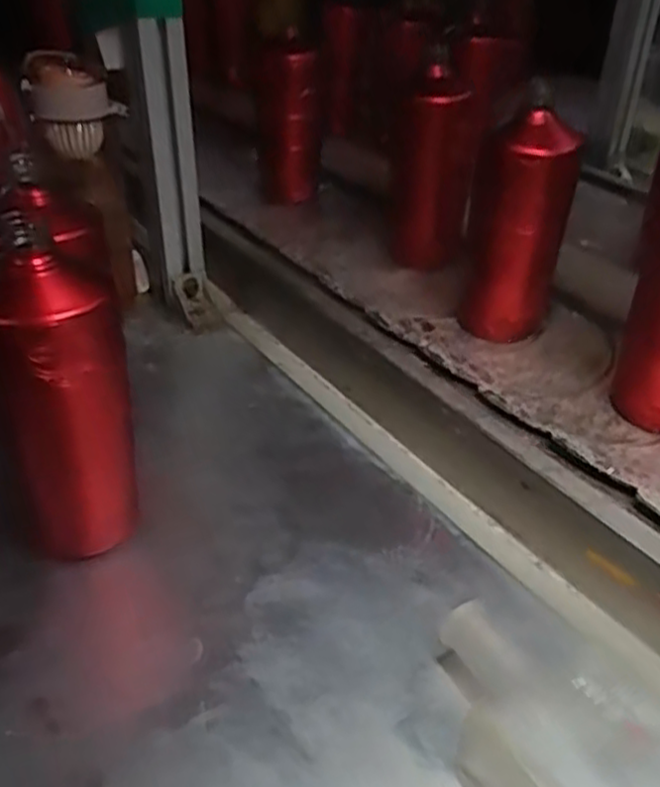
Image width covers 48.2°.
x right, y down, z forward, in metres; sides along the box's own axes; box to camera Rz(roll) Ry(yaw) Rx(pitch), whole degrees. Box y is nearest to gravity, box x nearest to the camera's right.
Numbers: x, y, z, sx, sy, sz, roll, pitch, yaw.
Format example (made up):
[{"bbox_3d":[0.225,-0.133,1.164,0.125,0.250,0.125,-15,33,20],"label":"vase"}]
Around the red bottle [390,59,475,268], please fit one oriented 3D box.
[{"bbox_3d":[0.105,-0.226,0.757,0.073,0.180,0.063,1,36,2],"label":"red bottle"}]

